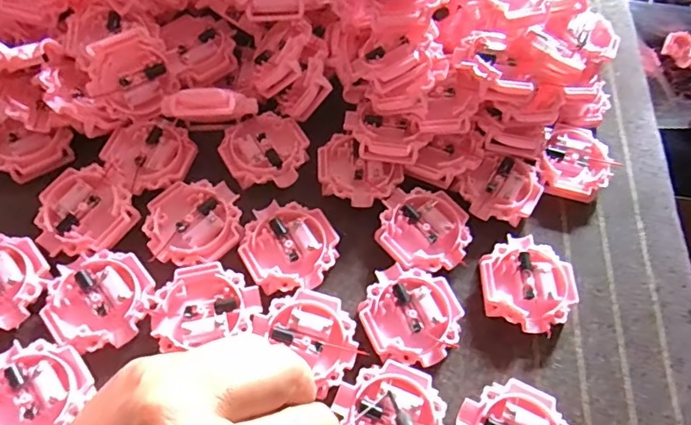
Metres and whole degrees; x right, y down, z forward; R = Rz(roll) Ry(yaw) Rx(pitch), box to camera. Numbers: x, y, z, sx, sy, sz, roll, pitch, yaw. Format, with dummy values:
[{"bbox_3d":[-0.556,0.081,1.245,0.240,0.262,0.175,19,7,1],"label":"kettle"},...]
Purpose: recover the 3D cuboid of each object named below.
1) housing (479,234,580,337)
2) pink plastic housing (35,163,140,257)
[{"bbox_3d":[0.103,0.041,0.292,0.052,0.014,0.052,2,61,-3],"label":"housing"},{"bbox_3d":[-0.149,0.000,0.285,0.052,0.010,0.050,41,66,17],"label":"pink plastic housing"}]

